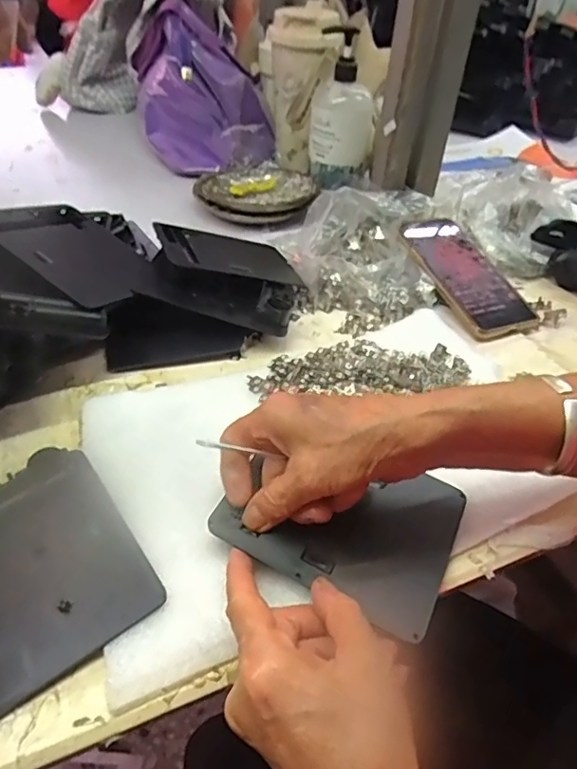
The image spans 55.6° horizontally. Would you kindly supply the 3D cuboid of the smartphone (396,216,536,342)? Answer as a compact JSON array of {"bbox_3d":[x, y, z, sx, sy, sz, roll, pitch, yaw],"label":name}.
[{"bbox_3d":[0.174,-0.111,0.542,0.082,0.011,0.161,-15,59,-19],"label":"smartphone"}]

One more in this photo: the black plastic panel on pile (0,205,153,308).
[{"bbox_3d":[-0.178,-0.113,0.460,0.129,0.007,0.111,36,32,7],"label":"black plastic panel on pile"}]

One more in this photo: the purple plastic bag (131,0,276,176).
[{"bbox_3d":[-0.108,-0.378,0.710,0.168,0.154,0.245,-6,44,-9],"label":"purple plastic bag"}]

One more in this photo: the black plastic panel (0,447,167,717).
[{"bbox_3d":[-0.144,0.101,0.306,0.107,0.027,0.122,-25,49,-28],"label":"black plastic panel"}]

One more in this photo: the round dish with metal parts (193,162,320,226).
[{"bbox_3d":[-0.040,-0.237,0.668,0.145,0.025,0.143,1,43,-1],"label":"round dish with metal parts"}]

